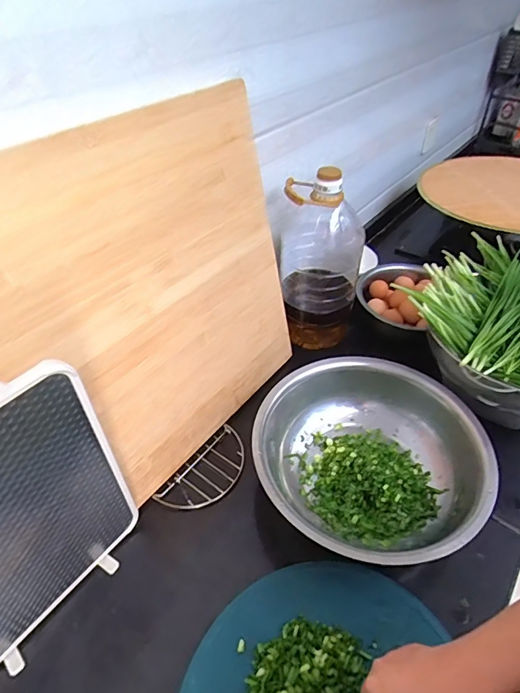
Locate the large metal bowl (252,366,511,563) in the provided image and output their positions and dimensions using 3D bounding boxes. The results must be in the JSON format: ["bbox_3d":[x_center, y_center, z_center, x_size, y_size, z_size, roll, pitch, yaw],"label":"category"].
[{"bbox_3d":[0.165,0.176,0.673,0.328,0.108,0.315,-1,43,1],"label":"large metal bowl"}]

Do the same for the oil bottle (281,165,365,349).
[{"bbox_3d":[0.118,-0.161,0.847,0.155,0.331,0.116,6,44,7],"label":"oil bottle"}]

